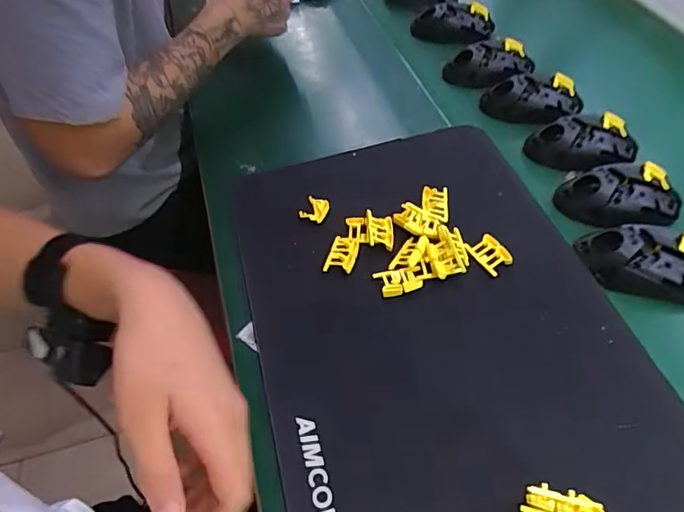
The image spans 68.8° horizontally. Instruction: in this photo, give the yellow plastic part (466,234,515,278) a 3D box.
[{"bbox_3d":[0.137,-0.003,0.465,0.022,0.016,0.040,-27,56,-17],"label":"yellow plastic part"}]

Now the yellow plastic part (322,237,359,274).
[{"bbox_3d":[0.000,-0.002,0.478,0.028,0.007,0.038,9,53,9],"label":"yellow plastic part"}]

